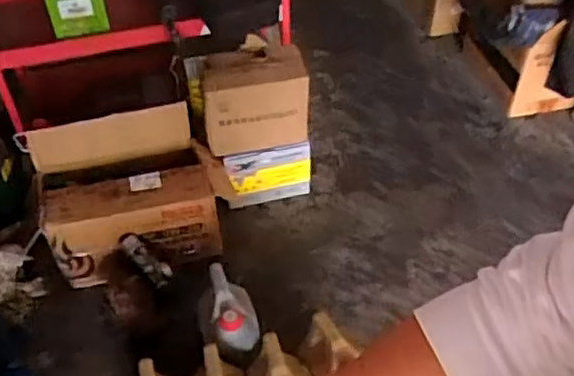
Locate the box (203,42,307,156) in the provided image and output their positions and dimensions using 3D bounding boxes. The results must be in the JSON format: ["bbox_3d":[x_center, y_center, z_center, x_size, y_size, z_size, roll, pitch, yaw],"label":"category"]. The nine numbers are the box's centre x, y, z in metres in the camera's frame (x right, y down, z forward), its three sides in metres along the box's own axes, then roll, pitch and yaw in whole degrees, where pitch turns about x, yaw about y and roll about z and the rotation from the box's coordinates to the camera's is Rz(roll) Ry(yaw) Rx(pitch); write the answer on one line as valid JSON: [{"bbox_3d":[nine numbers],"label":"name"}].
[{"bbox_3d":[-0.092,-0.254,1.827,0.301,0.242,0.182,-15,48,-12],"label":"box"}]

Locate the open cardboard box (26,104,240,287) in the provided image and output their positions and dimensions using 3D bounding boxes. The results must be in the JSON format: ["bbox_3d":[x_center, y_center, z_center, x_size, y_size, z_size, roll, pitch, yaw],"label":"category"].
[{"bbox_3d":[-0.400,0.014,1.771,0.496,0.324,0.271,-11,47,-9],"label":"open cardboard box"}]

